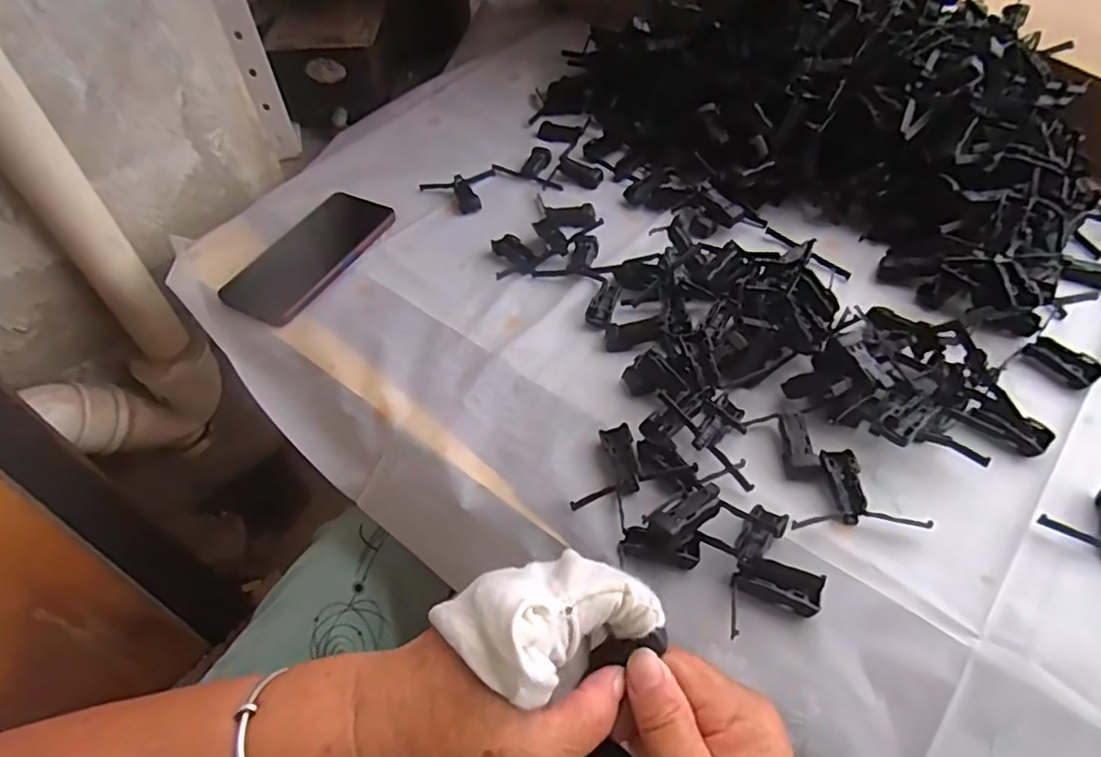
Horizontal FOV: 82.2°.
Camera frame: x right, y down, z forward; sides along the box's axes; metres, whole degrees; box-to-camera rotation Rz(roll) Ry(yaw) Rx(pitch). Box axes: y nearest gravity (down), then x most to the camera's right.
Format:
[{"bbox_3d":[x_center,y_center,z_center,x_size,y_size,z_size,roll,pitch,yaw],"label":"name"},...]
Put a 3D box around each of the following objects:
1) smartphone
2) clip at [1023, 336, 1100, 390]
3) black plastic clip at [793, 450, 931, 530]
[{"bbox_3d":[-0.221,-0.117,0.582,0.084,0.008,0.168,24,56,21],"label":"smartphone"},{"bbox_3d":[0.372,-0.013,0.457,0.020,0.013,0.046,-30,56,-20],"label":"clip"},{"bbox_3d":[0.190,0.072,0.403,0.078,0.014,0.054,-1,51,3],"label":"black plastic clip"}]

